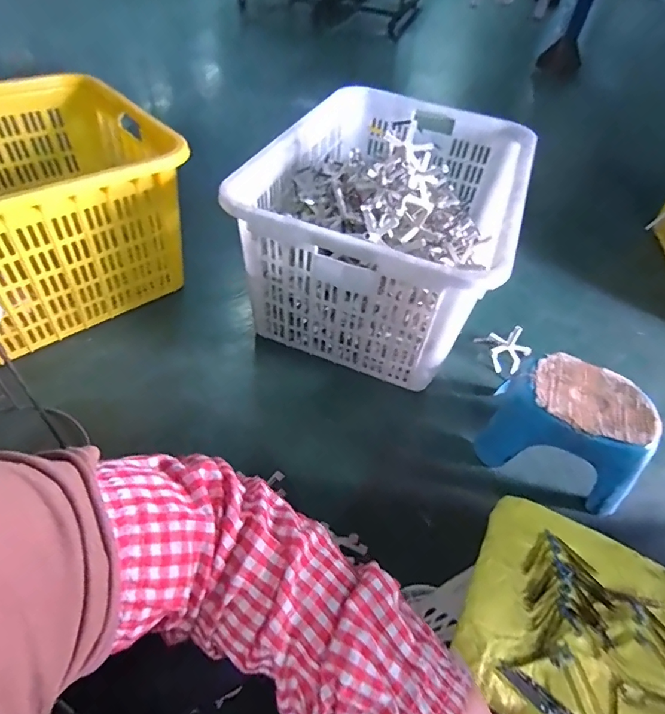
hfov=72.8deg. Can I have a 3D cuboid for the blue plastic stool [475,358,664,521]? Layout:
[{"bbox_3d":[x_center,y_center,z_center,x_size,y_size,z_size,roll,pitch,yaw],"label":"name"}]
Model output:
[{"bbox_3d":[0.491,0.155,0.964,0.290,0.201,0.226,23,50,13],"label":"blue plastic stool"}]

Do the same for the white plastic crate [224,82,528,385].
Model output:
[{"bbox_3d":[0.153,-0.353,1.207,0.563,0.414,0.787,20,49,11],"label":"white plastic crate"}]

